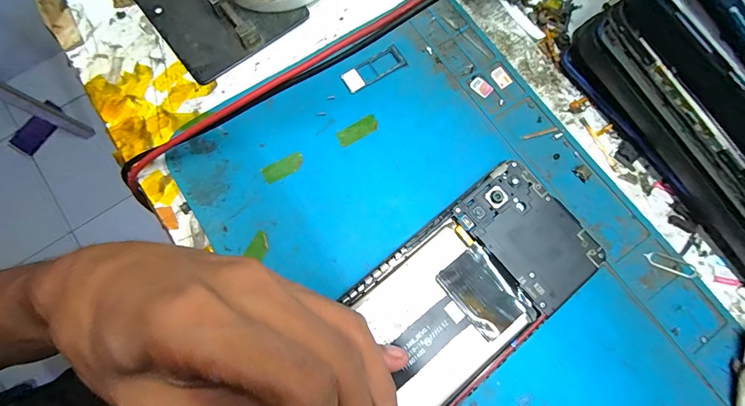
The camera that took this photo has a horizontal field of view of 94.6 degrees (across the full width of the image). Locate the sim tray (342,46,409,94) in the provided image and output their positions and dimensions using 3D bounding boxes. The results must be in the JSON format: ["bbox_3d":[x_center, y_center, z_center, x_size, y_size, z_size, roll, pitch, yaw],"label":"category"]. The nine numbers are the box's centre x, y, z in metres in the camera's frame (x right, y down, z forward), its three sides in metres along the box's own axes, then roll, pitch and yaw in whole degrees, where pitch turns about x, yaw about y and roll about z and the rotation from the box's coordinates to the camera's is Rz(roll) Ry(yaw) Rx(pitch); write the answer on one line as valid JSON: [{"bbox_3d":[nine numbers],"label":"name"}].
[{"bbox_3d":[0.001,-0.079,0.202,0.039,0.004,0.015,-31,80,-8],"label":"sim tray"}]

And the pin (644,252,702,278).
[{"bbox_3d":[0.158,0.033,0.182,0.028,0.004,0.008,19,80,9],"label":"pin"}]

